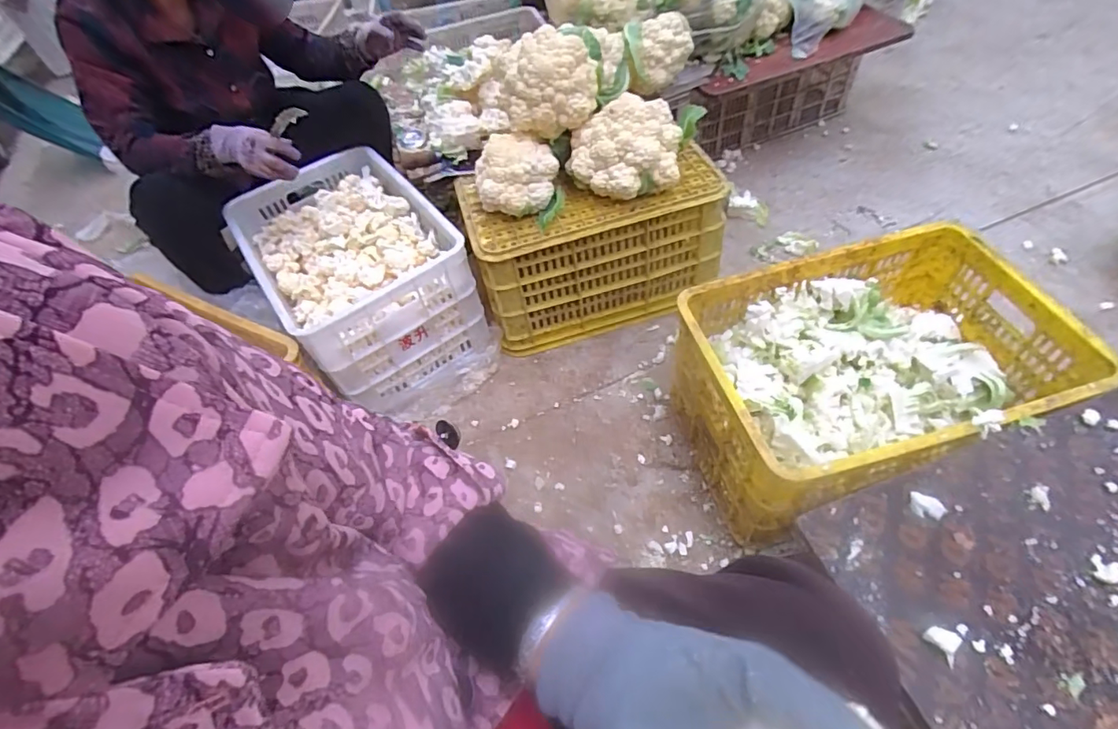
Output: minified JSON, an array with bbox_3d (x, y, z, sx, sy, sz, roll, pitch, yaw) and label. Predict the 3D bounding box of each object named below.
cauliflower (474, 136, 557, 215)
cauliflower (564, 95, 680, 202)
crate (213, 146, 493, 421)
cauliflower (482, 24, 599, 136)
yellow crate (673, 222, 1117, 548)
[{"bbox_3d":[-0.082,-0.363,1.024,0.159,0.108,0.151,-8,53,2],"label":"cauliflower"},{"bbox_3d":[0.126,-0.402,1.004,0.207,0.143,0.155,-22,54,-8],"label":"cauliflower"},{"bbox_3d":[-0.431,-0.199,1.168,0.352,0.251,0.538,-32,58,-17],"label":"crate"},{"bbox_3d":[-0.025,-0.523,0.989,0.184,0.137,0.138,13,57,17],"label":"cauliflower"},{"bbox_3d":[0.489,0.030,0.885,0.518,0.278,0.360,-16,54,-4],"label":"yellow crate"}]

